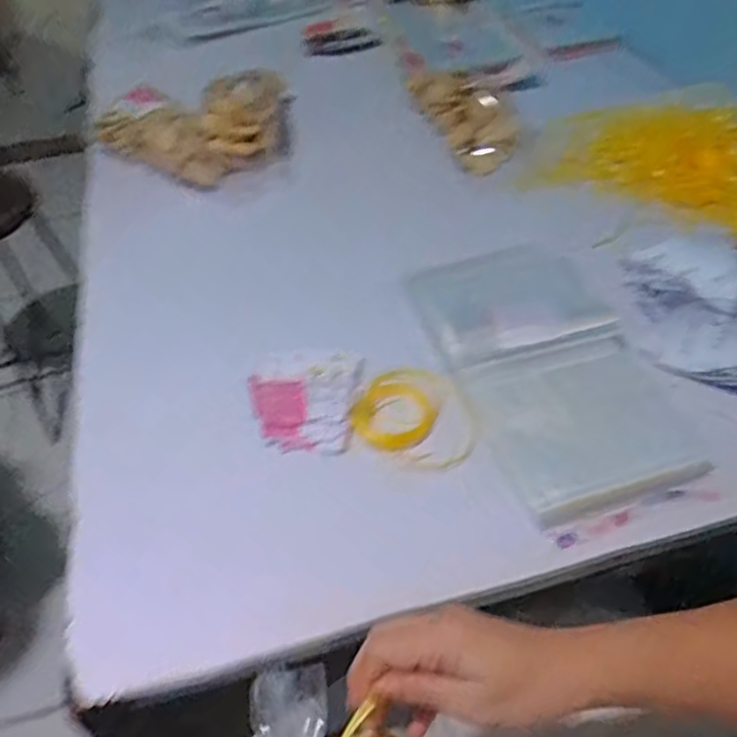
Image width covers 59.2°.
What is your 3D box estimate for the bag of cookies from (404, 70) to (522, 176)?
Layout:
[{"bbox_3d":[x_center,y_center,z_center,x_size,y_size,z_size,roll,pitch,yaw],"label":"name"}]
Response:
[{"bbox_3d":[0.119,-0.347,0.866,0.066,0.085,0.187,-35,70,-26],"label":"bag of cookies"}]

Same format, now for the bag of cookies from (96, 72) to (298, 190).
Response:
[{"bbox_3d":[-0.223,-0.341,0.887,0.227,0.061,0.223,13,49,15],"label":"bag of cookies"}]

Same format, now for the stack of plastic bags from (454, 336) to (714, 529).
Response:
[{"bbox_3d":[0.180,0.044,0.555,0.167,0.018,0.160,-13,48,-9],"label":"stack of plastic bags"}]

